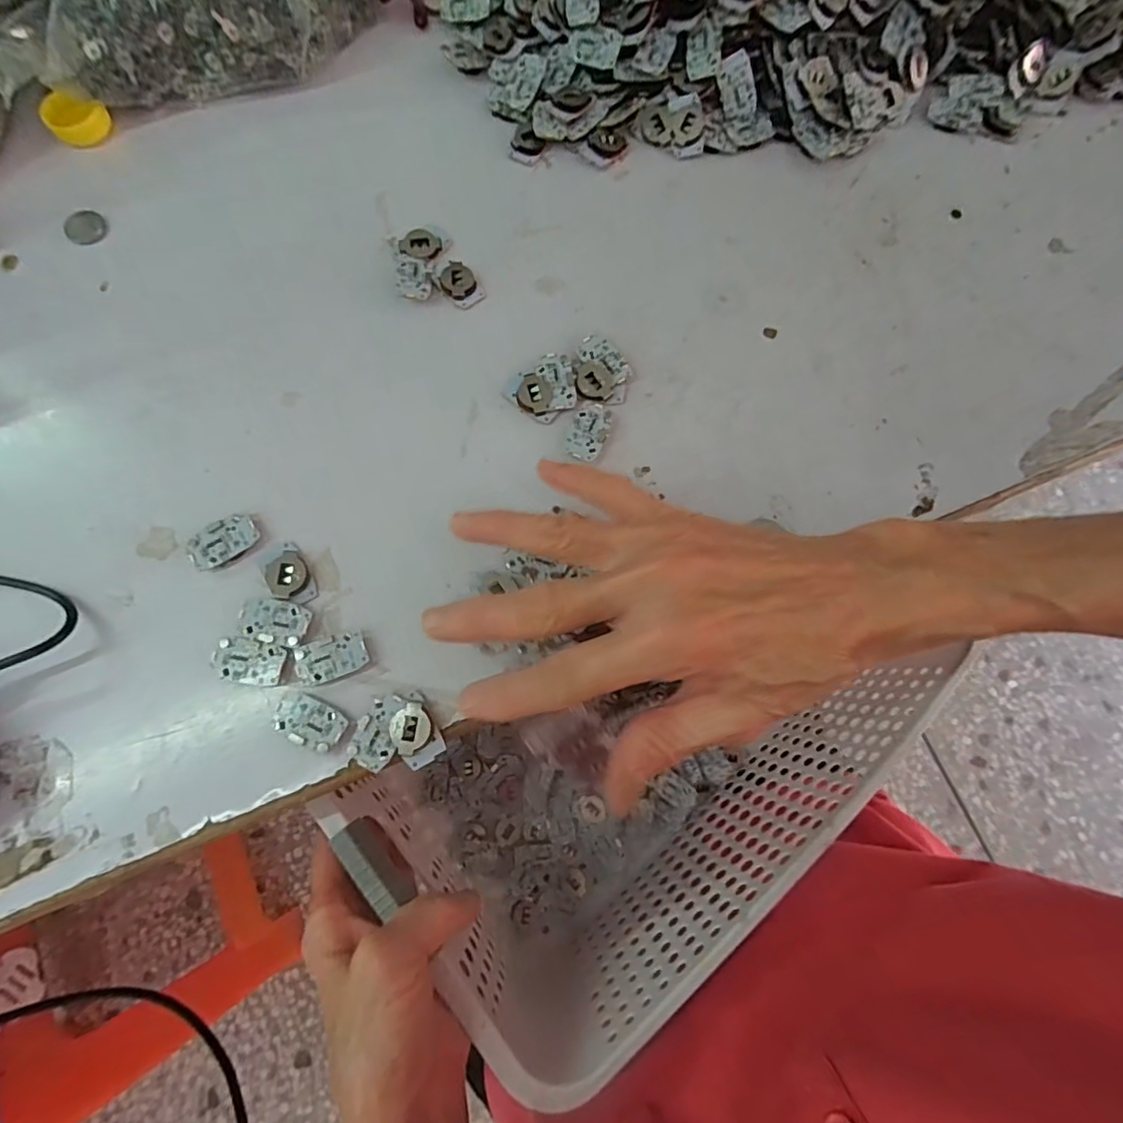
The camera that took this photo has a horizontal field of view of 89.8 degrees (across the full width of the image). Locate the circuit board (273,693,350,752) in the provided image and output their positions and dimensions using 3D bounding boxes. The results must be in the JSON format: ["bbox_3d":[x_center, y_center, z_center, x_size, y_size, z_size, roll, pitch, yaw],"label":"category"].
[{"bbox_3d":[-0.103,0.065,0.230,0.029,0.004,0.018,25,76,5],"label":"circuit board"}]

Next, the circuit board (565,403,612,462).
[{"bbox_3d":[0.013,-0.061,0.267,0.018,0.004,0.030,17,76,2],"label":"circuit board"}]

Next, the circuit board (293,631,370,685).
[{"bbox_3d":[-0.097,0.041,0.237,0.028,0.004,0.017,-18,77,-6],"label":"circuit board"}]

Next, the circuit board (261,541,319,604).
[{"bbox_3d":[-0.120,0.005,0.246,0.017,0.005,0.029,-30,79,-9],"label":"circuit board"}]

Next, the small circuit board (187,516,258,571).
[{"bbox_3d":[-0.149,-0.009,0.249,0.029,0.006,0.019,-25,78,-8],"label":"small circuit board"}]

